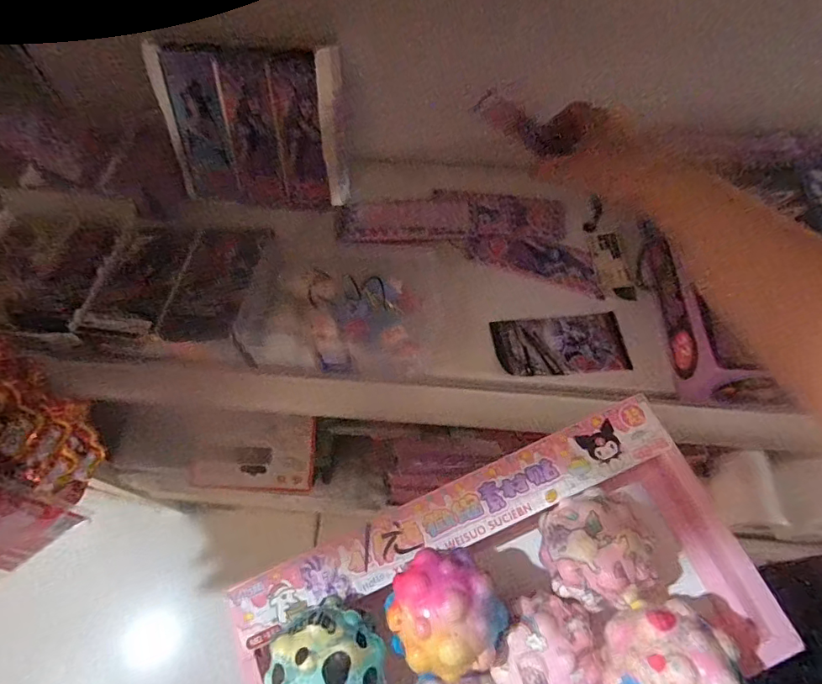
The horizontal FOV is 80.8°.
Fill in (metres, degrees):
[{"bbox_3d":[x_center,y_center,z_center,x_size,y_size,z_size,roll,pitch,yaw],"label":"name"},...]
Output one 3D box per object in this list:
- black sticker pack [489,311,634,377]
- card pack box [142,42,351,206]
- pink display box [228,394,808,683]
[{"bbox_3d":[0.141,0.002,0.452,0.124,0.004,0.060,-5,61,-3],"label":"black sticker pack"},{"bbox_3d":[-0.163,-0.217,0.497,0.189,0.149,0.031,3,30,3],"label":"card pack box"},{"bbox_3d":[0.056,0.156,0.277,0.289,0.081,0.158,-20,63,-11],"label":"pink display box"}]

